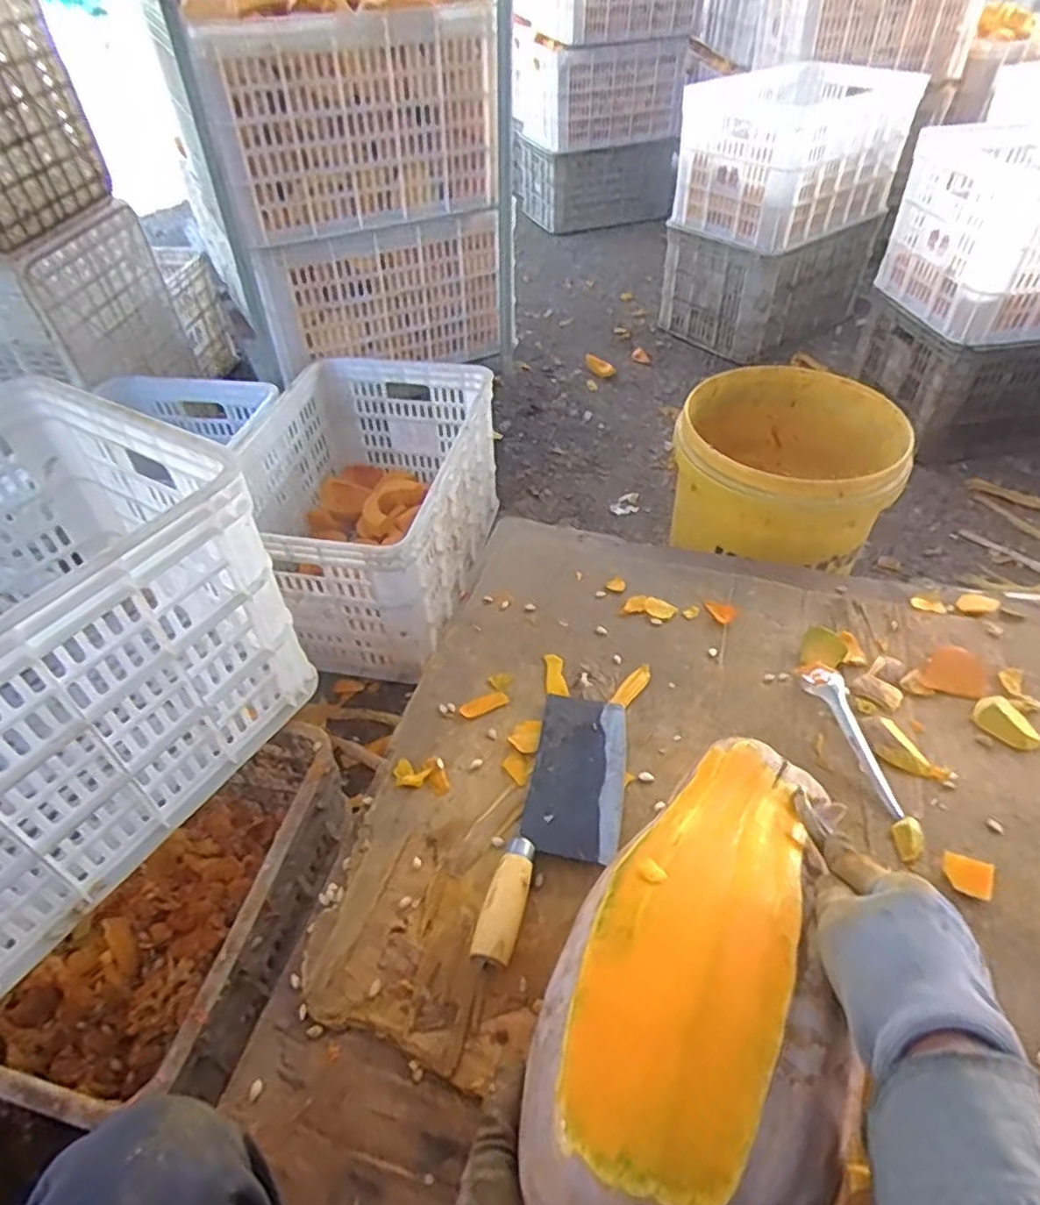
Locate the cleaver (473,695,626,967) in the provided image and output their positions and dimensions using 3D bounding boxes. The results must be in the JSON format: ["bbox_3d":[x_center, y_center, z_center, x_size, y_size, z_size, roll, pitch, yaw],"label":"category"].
[{"bbox_3d":[0.040,0.186,0.597,0.088,0.027,0.263,9,47,12],"label":"cleaver"}]

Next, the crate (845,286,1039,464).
[{"bbox_3d":[1.067,-0.529,1.547,0.480,0.265,0.363,-6,46,-3],"label":"crate"}]

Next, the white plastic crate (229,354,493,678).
[{"bbox_3d":[-0.298,-0.197,1.304,0.449,0.315,0.642,9,45,11],"label":"white plastic crate"}]

